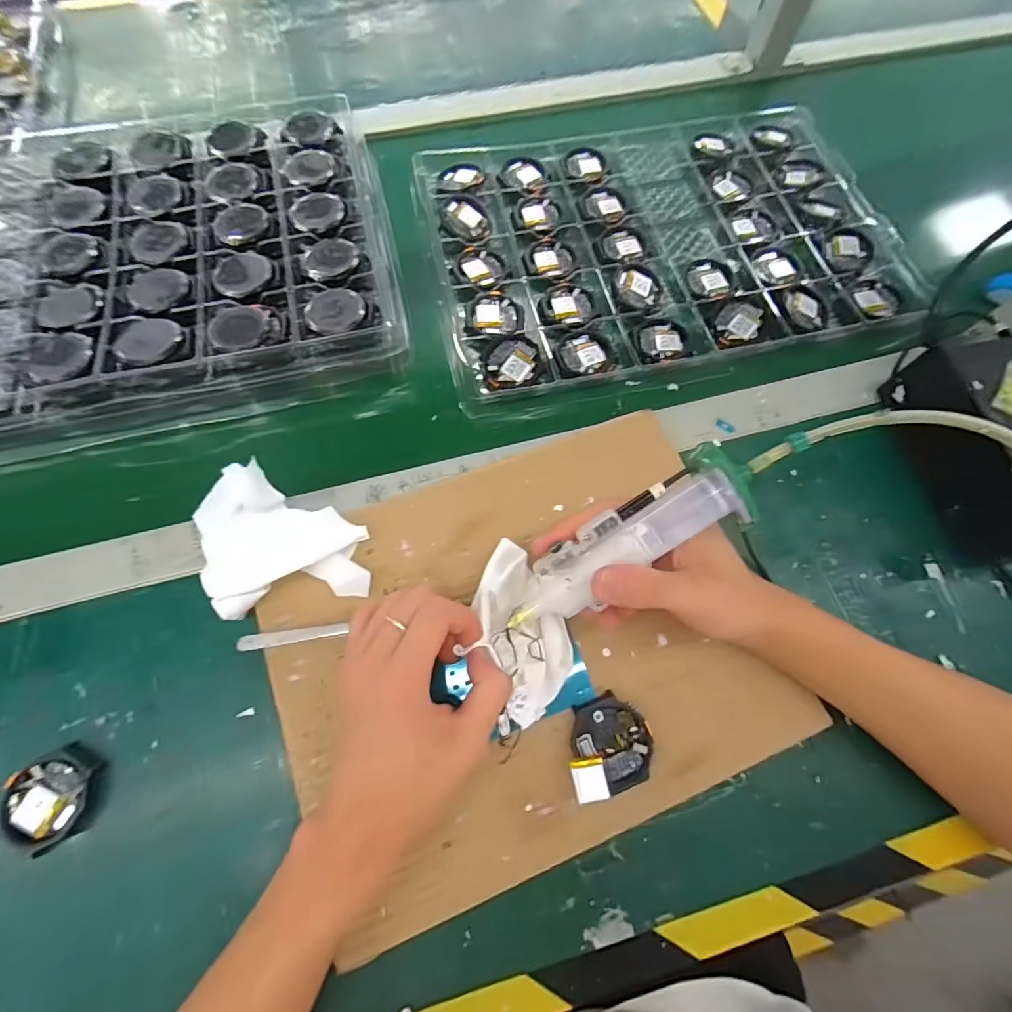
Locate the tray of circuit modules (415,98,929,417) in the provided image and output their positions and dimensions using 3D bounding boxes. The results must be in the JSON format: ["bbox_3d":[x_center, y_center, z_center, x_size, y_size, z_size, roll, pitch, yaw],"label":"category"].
[{"bbox_3d":[0.144,-0.267,0.449,0.434,0.024,0.306,-13,71,-6],"label":"tray of circuit modules"}]

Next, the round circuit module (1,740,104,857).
[{"bbox_3d":[-0.271,0.176,0.277,0.047,0.010,0.050,0,70,-1],"label":"round circuit module"}]

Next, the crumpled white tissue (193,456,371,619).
[{"bbox_3d":[-0.152,0.022,0.309,0.108,0.059,0.090,-12,71,-6],"label":"crumpled white tissue"}]

